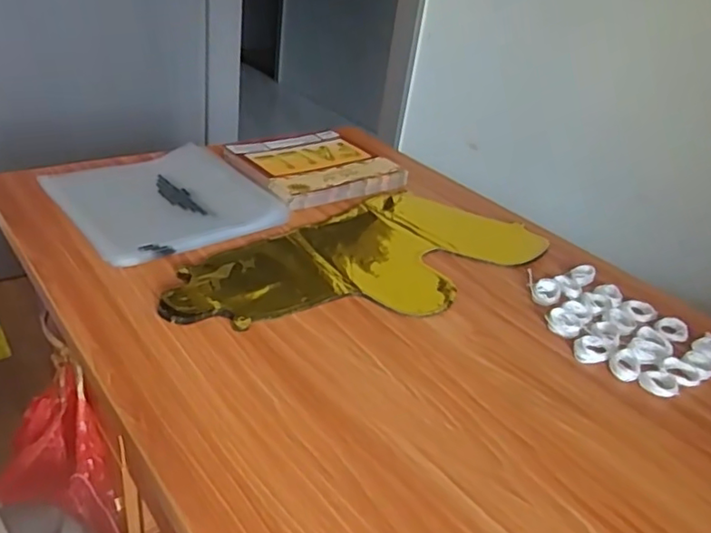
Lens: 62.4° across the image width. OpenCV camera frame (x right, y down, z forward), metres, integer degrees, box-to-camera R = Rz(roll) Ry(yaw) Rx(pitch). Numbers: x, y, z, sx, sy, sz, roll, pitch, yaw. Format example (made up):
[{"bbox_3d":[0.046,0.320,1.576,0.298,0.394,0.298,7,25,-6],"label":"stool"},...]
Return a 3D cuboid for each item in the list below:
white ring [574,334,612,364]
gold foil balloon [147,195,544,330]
[{"bbox_3d":[0.216,0.076,0.538,0.030,0.012,0.031,5,32,-3],"label":"white ring"},{"bbox_3d":[0.010,-0.007,0.627,0.424,0.019,0.204,-22,43,-38],"label":"gold foil balloon"}]

